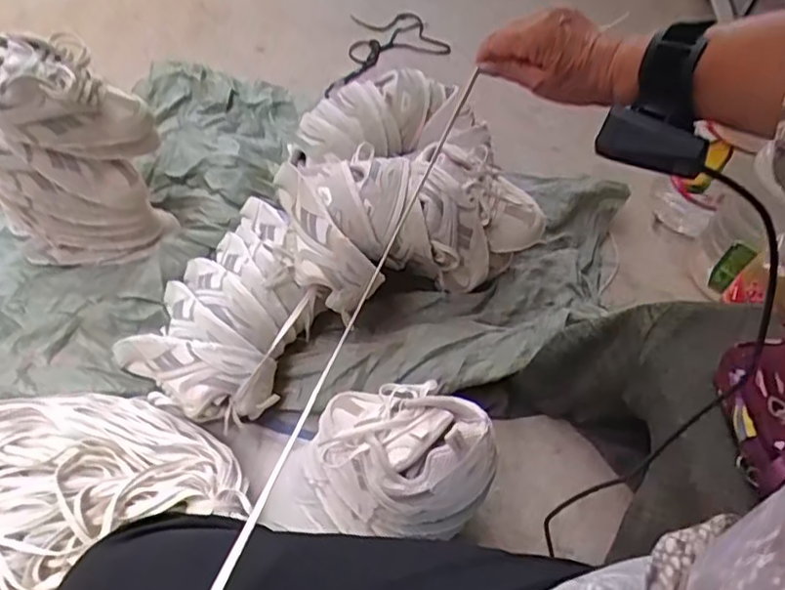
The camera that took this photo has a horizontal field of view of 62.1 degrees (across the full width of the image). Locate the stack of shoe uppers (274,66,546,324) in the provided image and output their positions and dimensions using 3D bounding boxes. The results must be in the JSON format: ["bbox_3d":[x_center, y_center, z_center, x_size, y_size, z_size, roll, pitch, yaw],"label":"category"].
[{"bbox_3d":[0.015,-0.171,1.009,0.378,0.199,0.459,-4,55,-13],"label":"stack of shoe uppers"}]

